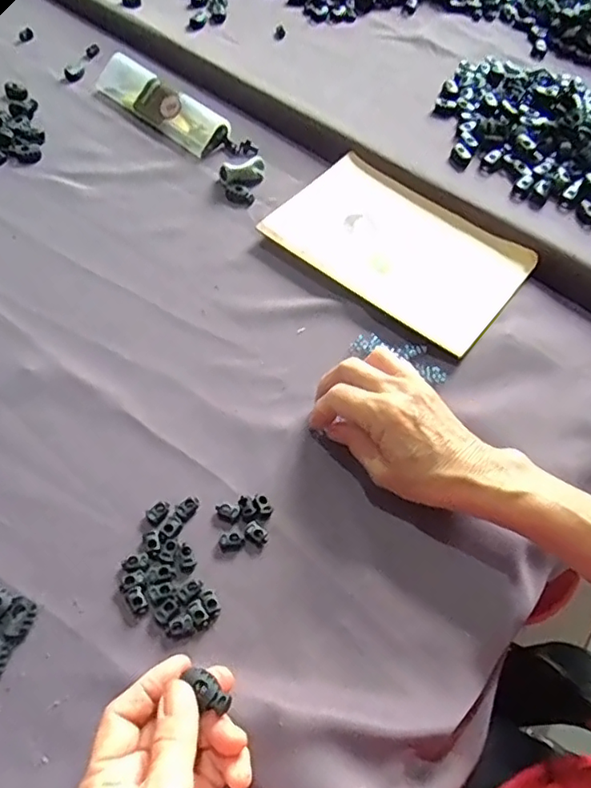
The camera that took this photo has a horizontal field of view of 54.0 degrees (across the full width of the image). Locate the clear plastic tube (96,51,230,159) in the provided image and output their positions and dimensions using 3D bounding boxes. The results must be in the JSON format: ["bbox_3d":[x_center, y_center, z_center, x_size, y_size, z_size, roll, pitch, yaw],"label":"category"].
[{"bbox_3d":[-0.137,-0.293,0.582,0.160,0.026,0.043,39,63,18],"label":"clear plastic tube"}]

